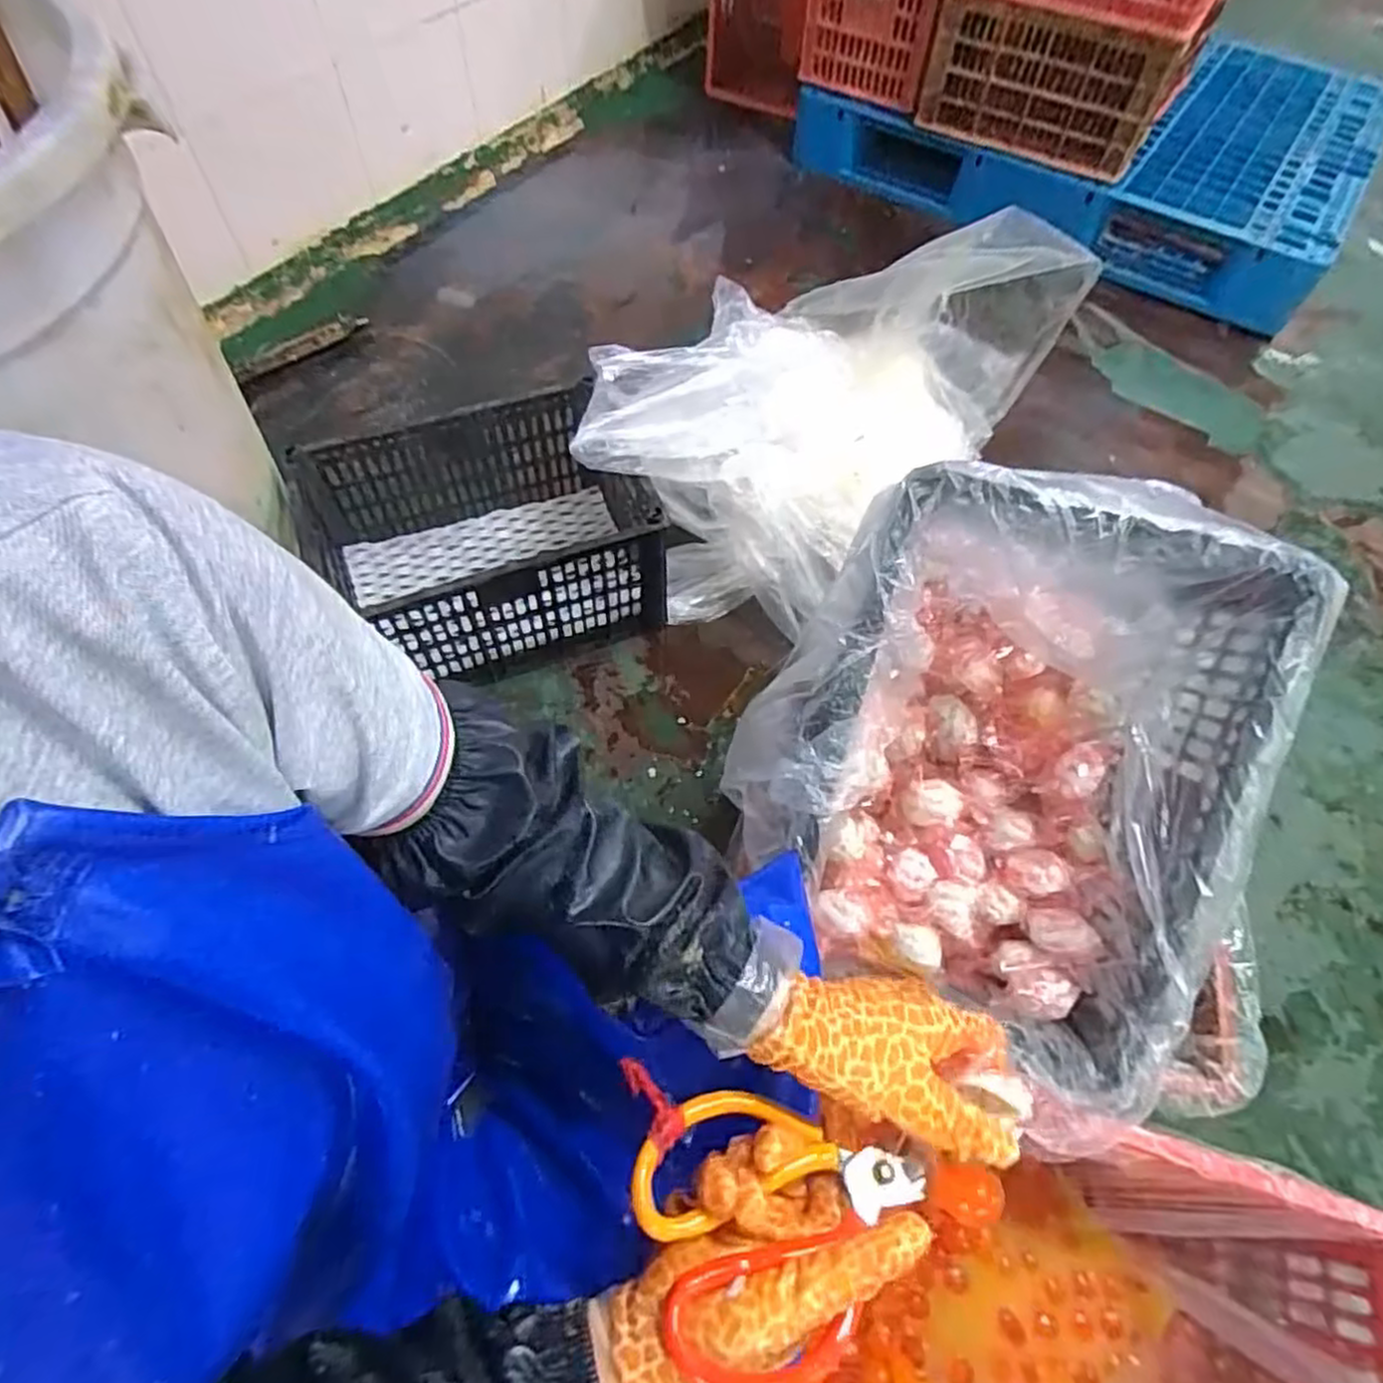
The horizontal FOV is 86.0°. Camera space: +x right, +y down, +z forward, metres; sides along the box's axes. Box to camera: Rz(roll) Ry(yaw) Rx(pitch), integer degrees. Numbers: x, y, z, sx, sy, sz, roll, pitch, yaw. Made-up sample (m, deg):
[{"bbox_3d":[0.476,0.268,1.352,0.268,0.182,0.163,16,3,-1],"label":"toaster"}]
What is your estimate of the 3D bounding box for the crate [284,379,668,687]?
[{"bbox_3d":[-0.281,-0.212,1.088,0.424,0.242,0.296,-18,62,-12],"label":"crate"}]

